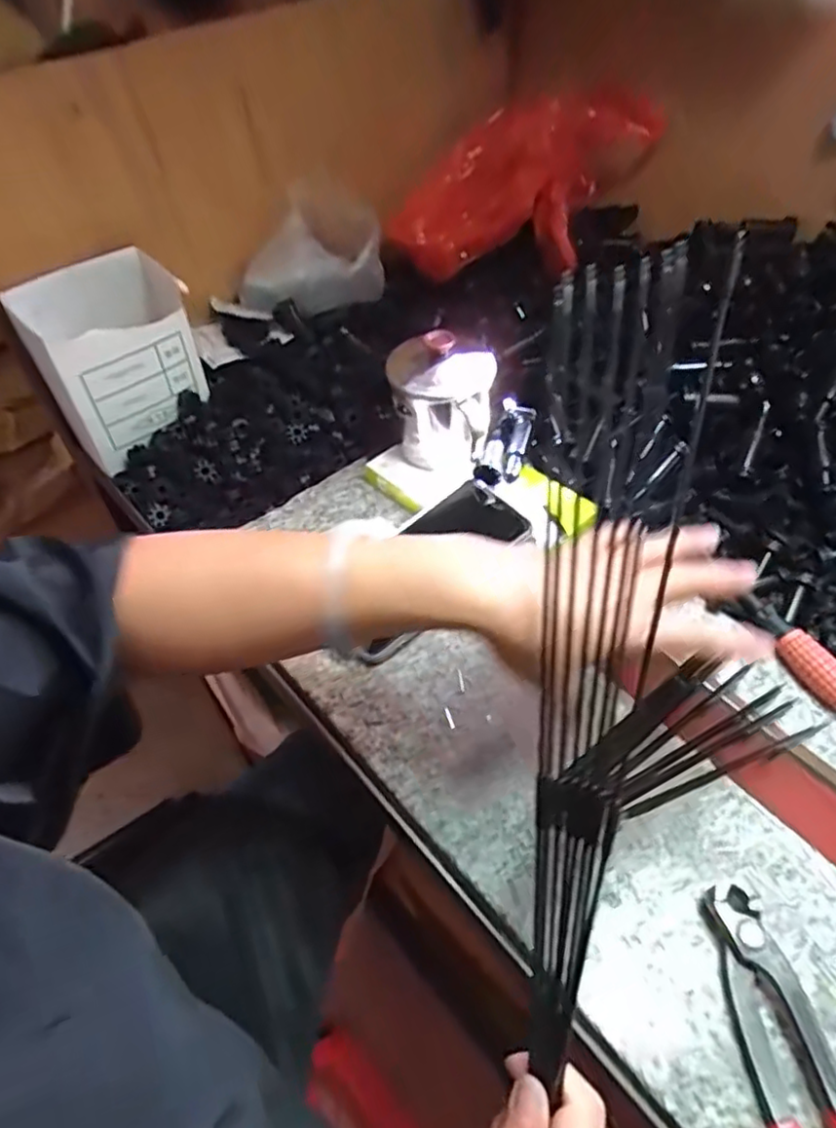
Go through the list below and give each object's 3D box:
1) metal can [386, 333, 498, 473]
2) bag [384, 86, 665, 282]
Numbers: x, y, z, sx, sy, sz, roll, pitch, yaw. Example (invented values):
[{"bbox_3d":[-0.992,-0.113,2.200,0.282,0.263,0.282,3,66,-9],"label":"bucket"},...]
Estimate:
[{"bbox_3d":[0.018,-0.127,0.522,0.082,0.097,0.081,0,50,3],"label":"metal can"},{"bbox_3d":[0.111,-0.387,0.685,0.283,0.152,0.083,-24,52,3],"label":"bag"}]

